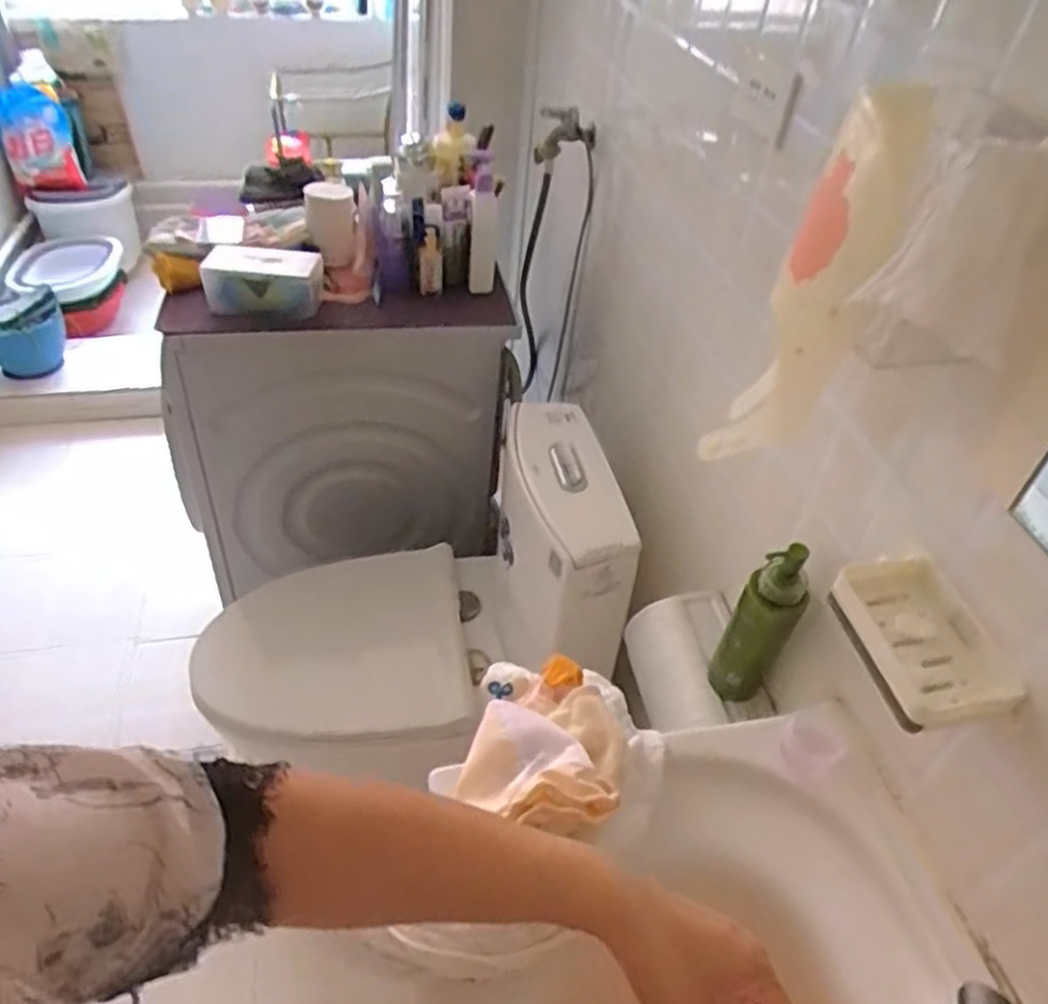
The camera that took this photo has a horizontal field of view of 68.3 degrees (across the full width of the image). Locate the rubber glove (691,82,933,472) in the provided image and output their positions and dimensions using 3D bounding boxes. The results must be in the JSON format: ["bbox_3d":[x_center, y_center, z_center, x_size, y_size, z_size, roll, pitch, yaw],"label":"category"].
[{"bbox_3d":[0.230,-0.160,0.625,0.088,0.300,0.081,21,45,15],"label":"rubber glove"}]

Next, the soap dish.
[{"bbox_3d":[0.311,0.101,0.607,0.082,0.029,0.150,-5,44,-12],"label":"soap dish"}]

